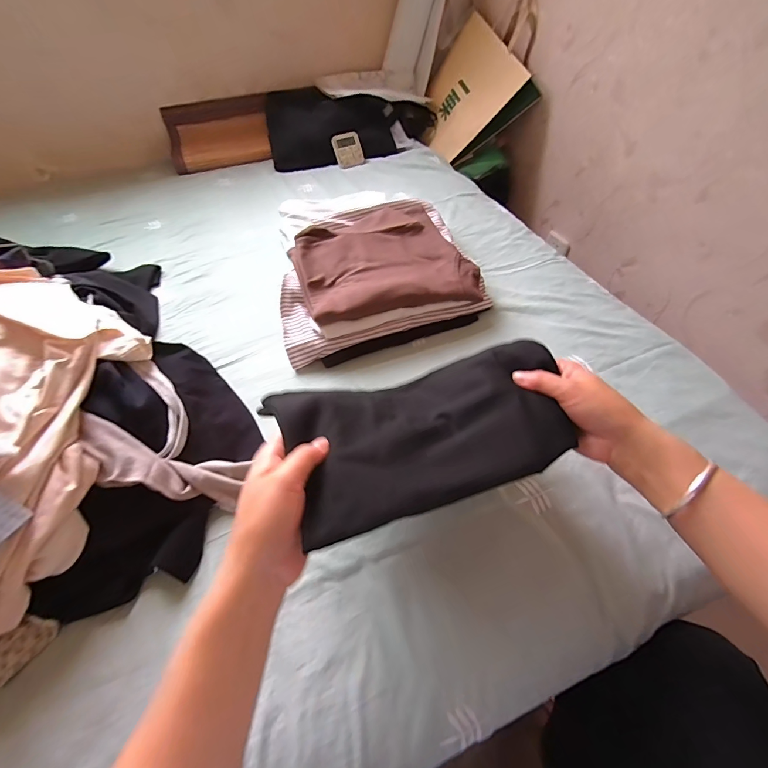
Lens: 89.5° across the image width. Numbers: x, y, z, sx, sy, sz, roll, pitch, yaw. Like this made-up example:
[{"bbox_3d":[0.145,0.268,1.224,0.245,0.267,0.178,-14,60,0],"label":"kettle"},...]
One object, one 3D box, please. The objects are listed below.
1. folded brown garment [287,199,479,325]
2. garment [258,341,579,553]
[{"bbox_3d":[-0.010,-0.219,0.675,0.283,0.044,0.263,-18,54,-11],"label":"folded brown garment"},{"bbox_3d":[0.044,0.035,0.353,0.257,0.055,0.142,-19,54,-12],"label":"garment"}]

